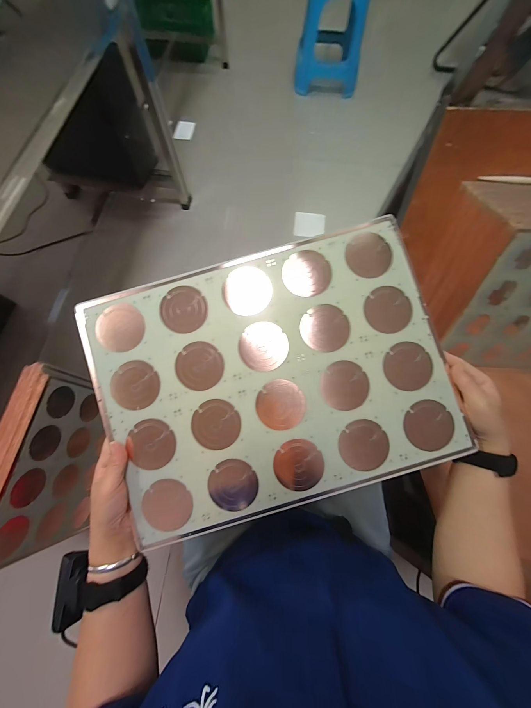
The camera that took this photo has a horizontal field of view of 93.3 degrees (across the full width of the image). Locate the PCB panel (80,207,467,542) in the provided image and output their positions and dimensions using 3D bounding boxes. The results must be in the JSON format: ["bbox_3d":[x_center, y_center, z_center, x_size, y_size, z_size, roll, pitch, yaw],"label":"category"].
[{"bbox_3d":[0.010,0.028,0.331,0.434,0.010,0.332,-17,86,-1],"label":"PCB panel"}]

